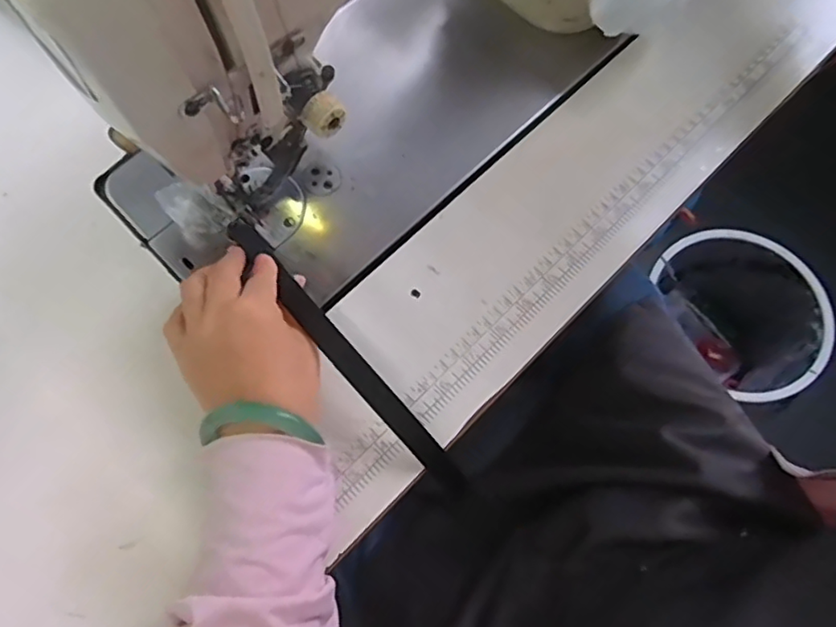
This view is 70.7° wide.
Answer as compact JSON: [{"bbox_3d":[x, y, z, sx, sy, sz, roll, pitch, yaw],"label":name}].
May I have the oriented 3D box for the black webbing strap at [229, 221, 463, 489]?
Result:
[{"bbox_3d":[-0.050,0.016,0.350,0.019,0.040,0.220,-39,77,-13],"label":"black webbing strap"}]

